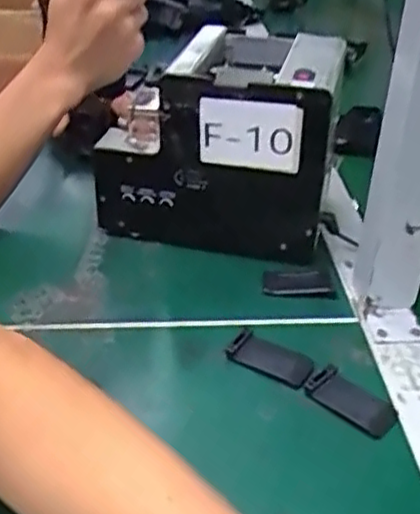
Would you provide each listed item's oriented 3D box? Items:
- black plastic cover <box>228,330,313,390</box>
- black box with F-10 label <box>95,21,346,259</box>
[{"bbox_3d":[0.042,0.069,0.479,0.058,0.007,0.032,21,39,27],"label":"black plastic cover"},{"bbox_3d":[0.009,-0.098,0.593,0.180,0.147,0.131,9,35,12],"label":"black box with F-10 label"}]

